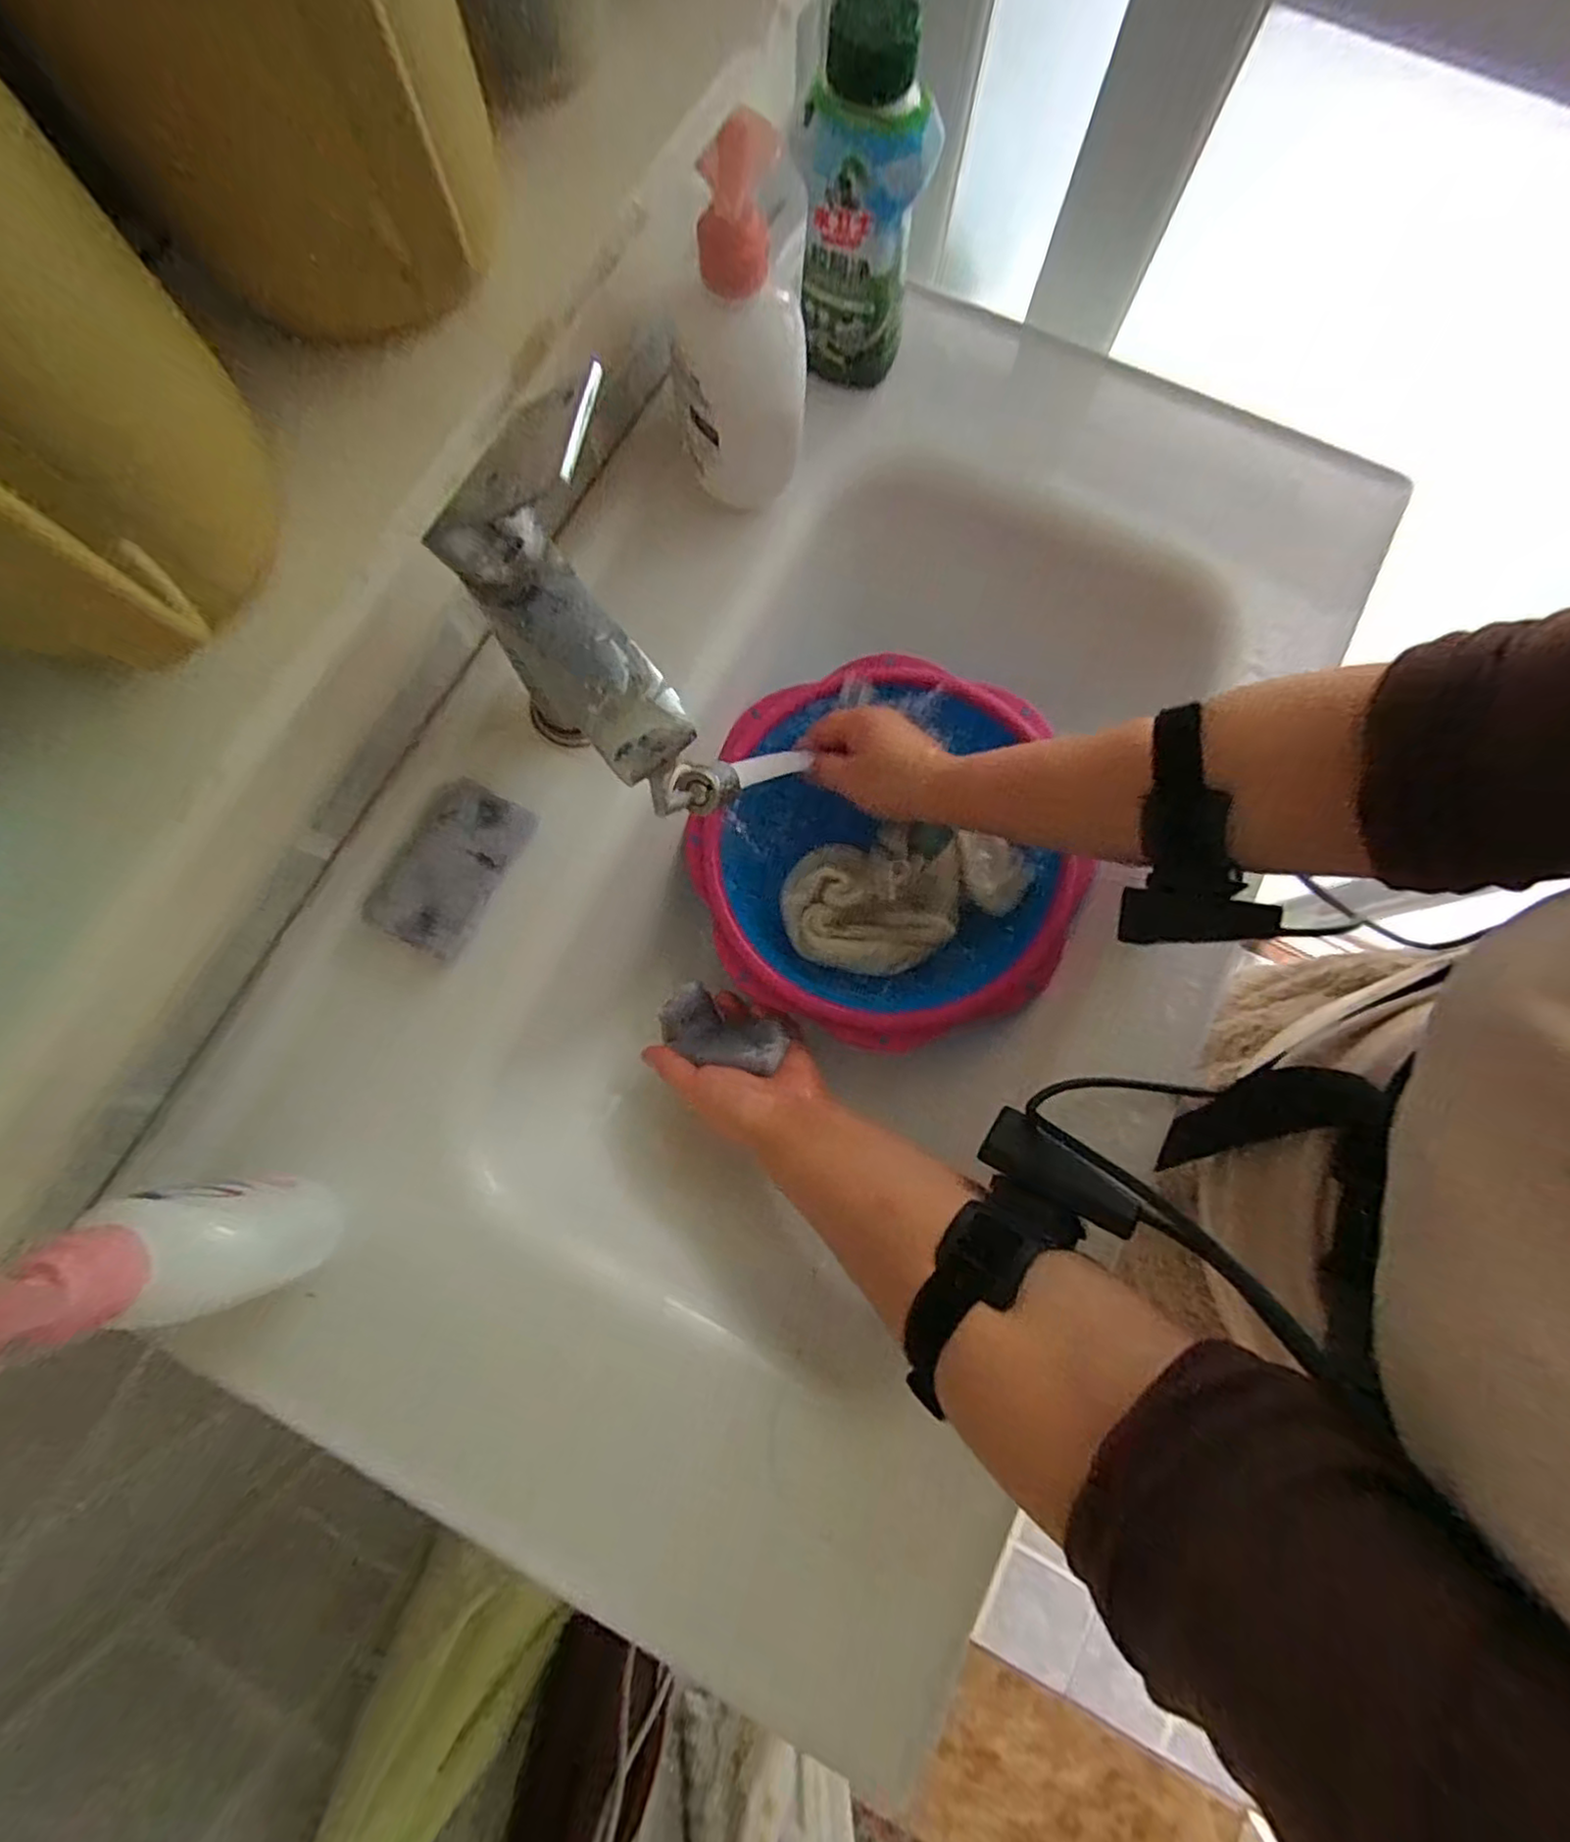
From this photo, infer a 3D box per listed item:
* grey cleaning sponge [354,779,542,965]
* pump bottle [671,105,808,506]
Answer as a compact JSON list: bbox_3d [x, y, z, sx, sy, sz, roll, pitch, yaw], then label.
[{"bbox_3d":[-0.191,-0.031,0.382,0.052,0.015,0.096,26,80,4],"label":"grey cleaning sponge"},{"bbox_3d":[-0.024,-0.315,0.356,0.061,0.154,0.067,0,79,-1],"label":"pump bottle"}]

